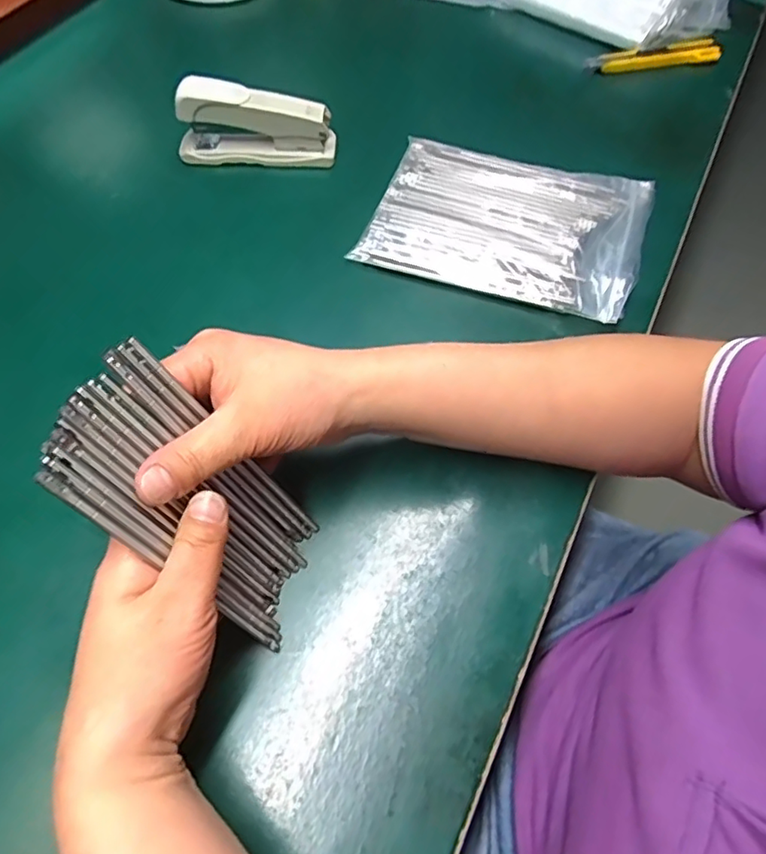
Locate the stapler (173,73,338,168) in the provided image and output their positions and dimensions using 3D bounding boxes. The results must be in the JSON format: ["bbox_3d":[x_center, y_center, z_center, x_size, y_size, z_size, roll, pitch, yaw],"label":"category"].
[{"bbox_3d":[-0.099,-0.237,0.444,0.119,0.047,0.030,0,62,-3],"label":"stapler"}]

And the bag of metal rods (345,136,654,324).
[{"bbox_3d":[0.090,-0.152,0.414,0.187,0.022,0.129,22,63,8],"label":"bag of metal rods"}]

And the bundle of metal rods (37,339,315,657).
[{"bbox_3d":[-0.082,0.037,0.259,0.012,0.147,0.066,-1,50,31],"label":"bundle of metal rods"}]

